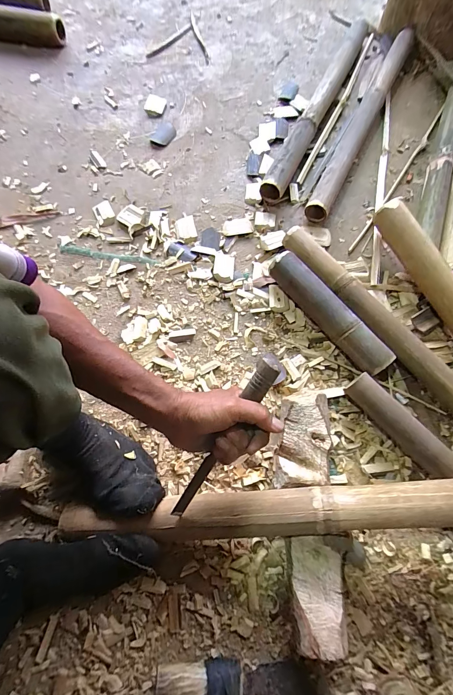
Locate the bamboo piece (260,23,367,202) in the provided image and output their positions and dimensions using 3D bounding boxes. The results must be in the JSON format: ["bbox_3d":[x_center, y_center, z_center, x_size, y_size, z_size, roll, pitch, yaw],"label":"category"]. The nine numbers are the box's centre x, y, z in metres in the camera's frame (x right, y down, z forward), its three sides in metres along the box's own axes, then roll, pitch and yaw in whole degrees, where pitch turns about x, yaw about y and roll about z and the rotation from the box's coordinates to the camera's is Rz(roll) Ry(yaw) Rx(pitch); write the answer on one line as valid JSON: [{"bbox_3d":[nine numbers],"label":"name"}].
[{"bbox_3d":[0.225,-0.594,0.738,0.061,0.055,0.621,25,73,7],"label":"bamboo piece"}]

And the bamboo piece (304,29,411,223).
[{"bbox_3d":[0.323,-0.537,0.717,0.047,0.058,0.610,26,74,8],"label":"bamboo piece"}]

